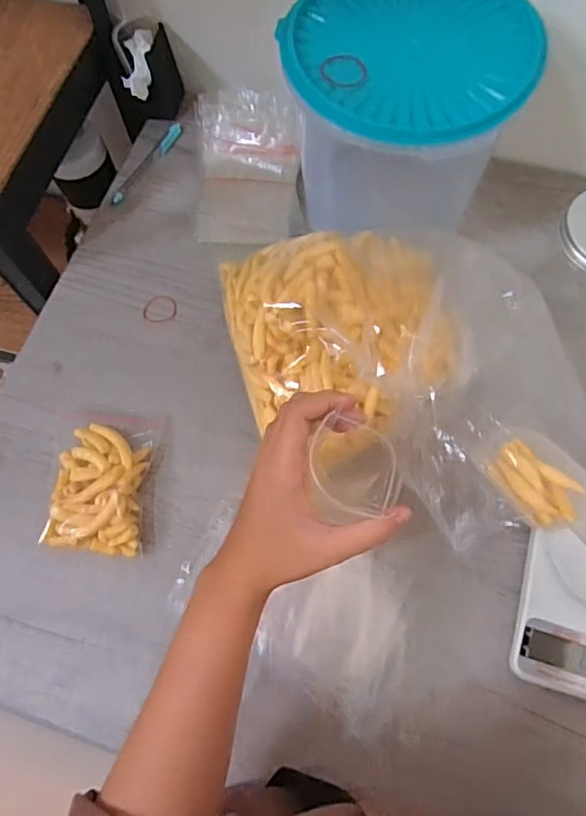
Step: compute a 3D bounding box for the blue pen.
[{"bbox_3d":[-0.169,-0.286,0.629,0.016,0.011,0.136,25,73,11],"label":"blue pen"}]

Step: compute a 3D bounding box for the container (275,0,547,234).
[{"bbox_3d":[0.100,-0.273,0.507,0.195,0.163,0.213,-1,70,2],"label":"container"}]

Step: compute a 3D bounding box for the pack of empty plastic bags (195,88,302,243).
[{"bbox_3d":[-0.049,-0.267,0.592,0.116,0.042,0.182,-3,70,1],"label":"pack of empty plastic bags"}]

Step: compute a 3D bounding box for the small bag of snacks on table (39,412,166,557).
[{"bbox_3d":[-0.172,0.061,0.479,0.087,0.030,0.126,4,70,4],"label":"small bag of snacks on table"}]

